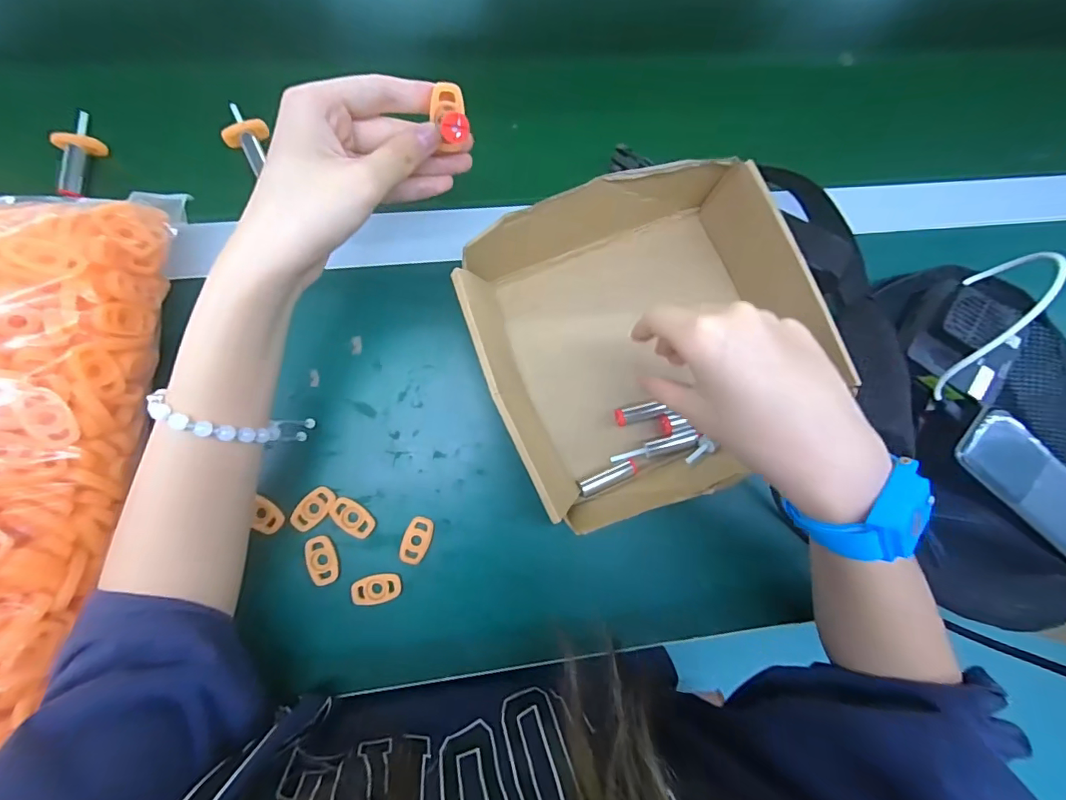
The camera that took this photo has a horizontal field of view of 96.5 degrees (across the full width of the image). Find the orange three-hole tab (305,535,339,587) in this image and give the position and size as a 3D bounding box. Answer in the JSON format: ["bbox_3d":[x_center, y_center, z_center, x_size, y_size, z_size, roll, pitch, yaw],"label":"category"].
[{"bbox_3d":[-0.144,0.109,0.325,0.019,0.004,0.032,-18,86,-7],"label":"orange three-hole tab"}]

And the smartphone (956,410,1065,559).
[{"bbox_3d":[0.361,0.066,0.336,0.131,0.015,0.052,42,82,0],"label":"smartphone"}]

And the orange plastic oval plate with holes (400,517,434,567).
[{"bbox_3d":[-0.082,0.098,0.334,0.019,0.004,0.032,18,83,-3],"label":"orange plastic oval plate with holes"}]

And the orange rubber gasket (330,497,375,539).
[{"bbox_3d":[-0.126,0.082,0.330,0.032,0.004,0.019,36,82,-1],"label":"orange rubber gasket"}]

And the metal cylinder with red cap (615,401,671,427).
[{"bbox_3d":[0.080,0.010,0.360,0.036,0.010,0.013,-15,86,-7],"label":"metal cylinder with red cap"}]

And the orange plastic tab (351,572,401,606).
[{"bbox_3d":[-0.107,0.129,0.326,0.032,0.004,0.019,-11,85,-6],"label":"orange plastic tab"}]

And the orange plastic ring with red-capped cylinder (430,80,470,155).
[{"bbox_3d":[-0.043,-0.143,0.251,0.017,0.030,0.046,-5,47,-7],"label":"orange plastic ring with red-capped cylinder"}]

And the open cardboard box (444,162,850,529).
[{"bbox_3d":[0.073,-0.043,0.336,0.216,0.084,0.206,-20,86,-7],"label":"open cardboard box"}]

